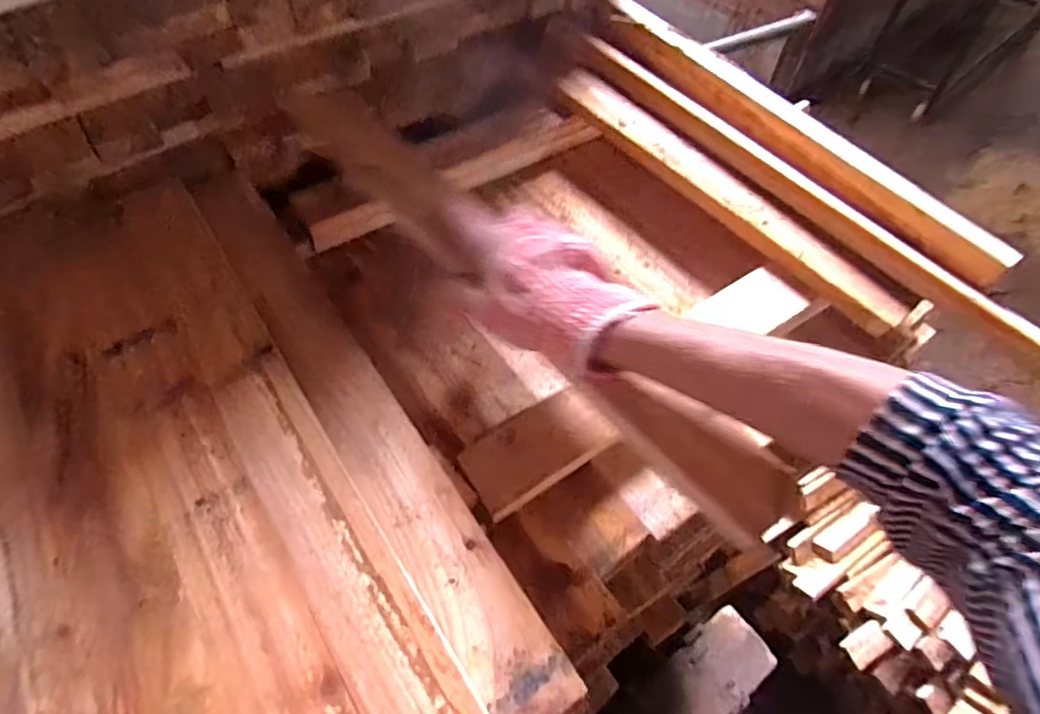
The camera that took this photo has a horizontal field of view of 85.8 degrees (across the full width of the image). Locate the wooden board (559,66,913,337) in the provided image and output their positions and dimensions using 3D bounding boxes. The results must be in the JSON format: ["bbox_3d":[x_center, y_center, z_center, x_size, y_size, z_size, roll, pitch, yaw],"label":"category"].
[{"bbox_3d":[0.179,-0.162,0.520,0.048,0.030,0.389,-33,63,-20],"label":"wooden board"}]

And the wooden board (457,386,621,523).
[{"bbox_3d":[0.013,0.063,0.394,0.104,0.014,0.057,-26,60,-16],"label":"wooden board"}]

